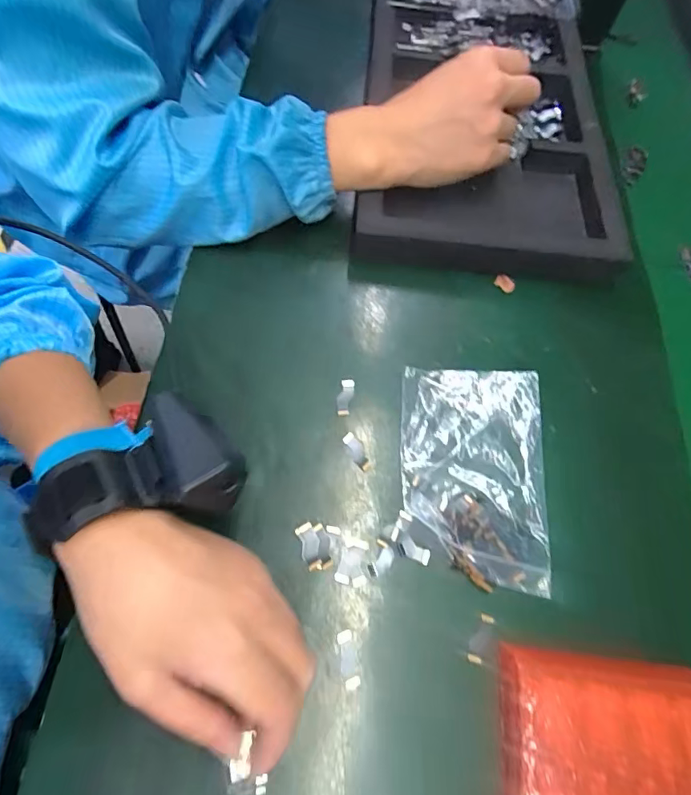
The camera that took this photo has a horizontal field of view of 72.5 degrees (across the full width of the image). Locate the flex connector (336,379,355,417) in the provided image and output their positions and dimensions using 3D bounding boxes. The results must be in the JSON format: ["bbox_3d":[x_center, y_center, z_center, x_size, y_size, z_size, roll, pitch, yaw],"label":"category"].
[{"bbox_3d":[0.000,0.000,0.340,0.011,0.004,0.029,14,66,3],"label":"flex connector"}]

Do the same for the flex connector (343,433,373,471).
[{"bbox_3d":[0.008,0.037,0.325,0.010,0.004,0.029,-25,69,-13],"label":"flex connector"}]

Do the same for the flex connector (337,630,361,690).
[{"bbox_3d":[0.002,0.151,0.271,0.010,0.004,0.029,-8,66,-6],"label":"flex connector"}]

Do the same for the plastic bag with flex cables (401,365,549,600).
[{"bbox_3d":[0.087,0.048,0.317,0.096,0.014,0.148,4,65,-1],"label":"plastic bag with flex cables"}]

